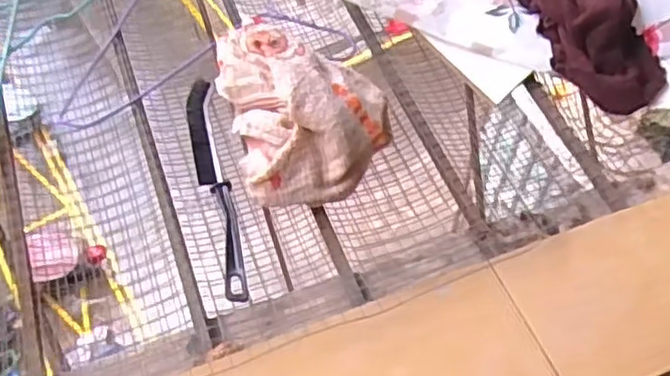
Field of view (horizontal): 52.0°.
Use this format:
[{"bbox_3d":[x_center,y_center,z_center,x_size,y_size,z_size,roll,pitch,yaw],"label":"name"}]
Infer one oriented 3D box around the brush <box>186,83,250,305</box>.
[{"bbox_3d":[-0.095,-0.006,0.540,0.022,0.019,0.215,-12,56,-8],"label":"brush"}]

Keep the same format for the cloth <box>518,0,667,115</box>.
[{"bbox_3d":[0.224,-0.156,0.603,0.083,0.055,0.181,-9,55,-6],"label":"cloth"}]

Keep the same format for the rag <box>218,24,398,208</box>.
[{"bbox_3d":[-0.023,-0.067,0.549,0.129,0.067,0.164,-15,56,-10],"label":"rag"}]

